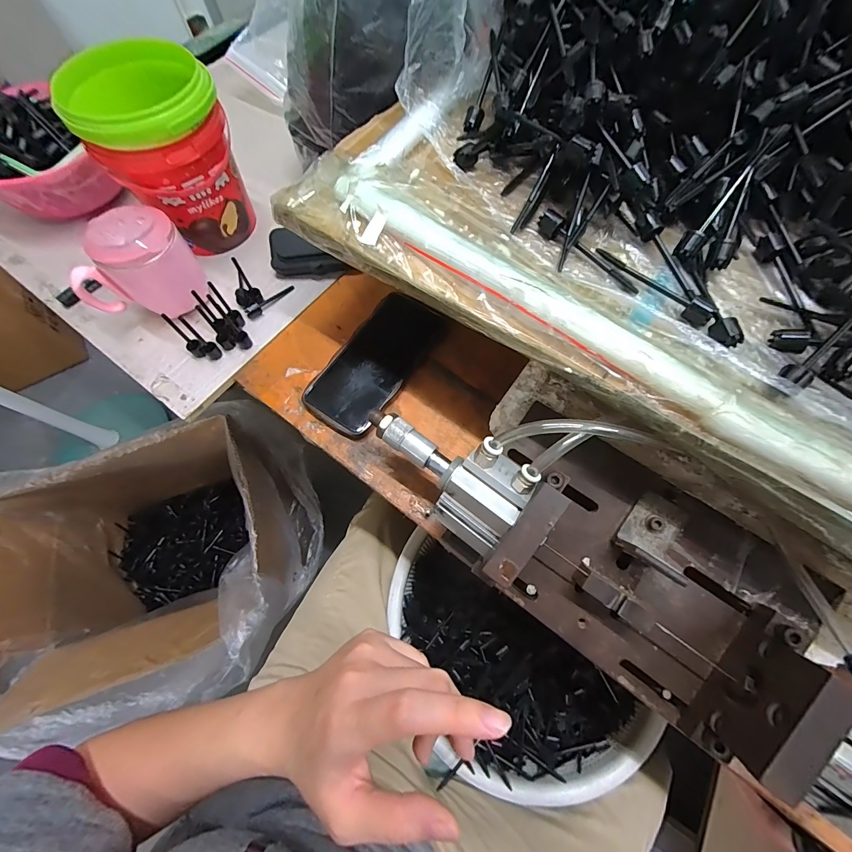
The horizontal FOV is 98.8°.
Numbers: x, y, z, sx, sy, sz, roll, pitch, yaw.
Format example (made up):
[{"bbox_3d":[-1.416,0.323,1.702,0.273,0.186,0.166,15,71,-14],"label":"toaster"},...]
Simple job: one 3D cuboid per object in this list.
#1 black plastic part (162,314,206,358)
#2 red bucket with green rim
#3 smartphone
[{"bbox_3d":[-0.250,-0.093,0.379,0.015,0.052,0.014,-46,48,-16],"label":"black plastic part"},{"bbox_3d":[-0.277,-0.292,0.405,0.127,0.154,0.140,-38,73,-14],"label":"red bucket with green rim"},{"bbox_3d":[-0.054,-0.069,0.384,0.079,0.012,0.161,33,77,13],"label":"smartphone"}]

